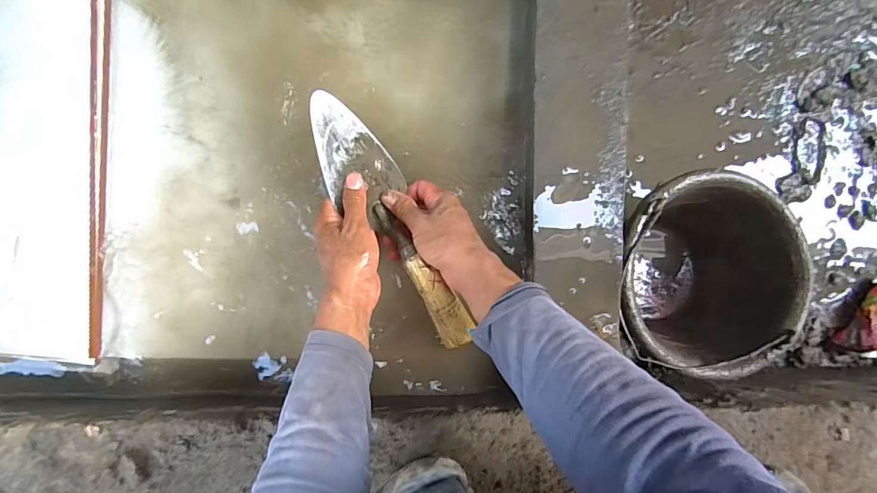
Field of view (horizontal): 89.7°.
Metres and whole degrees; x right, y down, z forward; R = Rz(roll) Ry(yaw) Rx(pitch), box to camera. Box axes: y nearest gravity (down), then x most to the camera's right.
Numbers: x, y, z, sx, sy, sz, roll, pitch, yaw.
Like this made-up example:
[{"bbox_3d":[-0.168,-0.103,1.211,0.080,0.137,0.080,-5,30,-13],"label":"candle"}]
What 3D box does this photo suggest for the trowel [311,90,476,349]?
[{"bbox_3d":[-0.051,-0.020,0.498,0.075,0.078,0.304,-29,93,-4],"label":"trowel"}]

